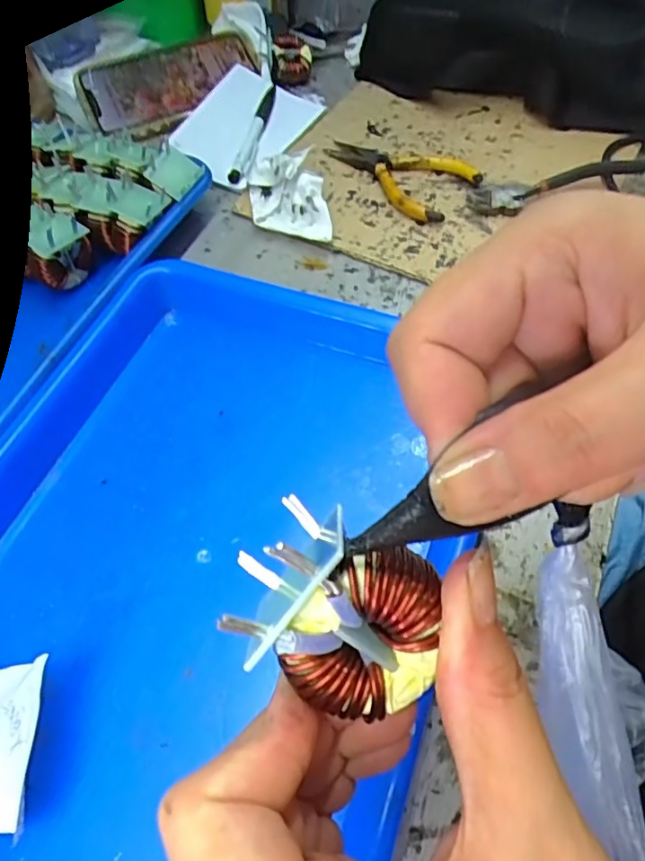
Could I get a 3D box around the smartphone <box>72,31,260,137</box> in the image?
[{"bbox_3d":[-0.141,-0.323,0.507,0.166,0.009,0.081,-32,76,-17],"label":"smartphone"}]

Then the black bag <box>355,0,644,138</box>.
[{"bbox_3d":[0.168,-0.320,0.442,0.293,0.096,0.096,26,63,18],"label":"black bag"}]

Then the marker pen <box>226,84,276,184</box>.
[{"bbox_3d":[-0.058,-0.256,0.471,0.016,0.010,0.130,5,59,6],"label":"marker pen"}]

